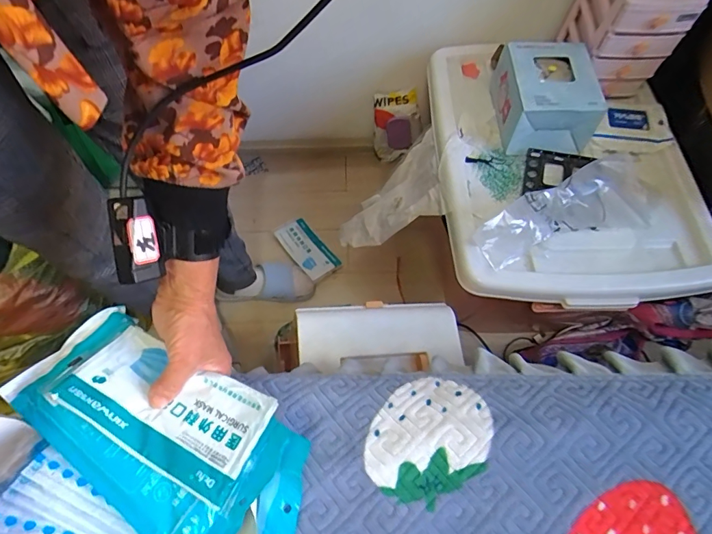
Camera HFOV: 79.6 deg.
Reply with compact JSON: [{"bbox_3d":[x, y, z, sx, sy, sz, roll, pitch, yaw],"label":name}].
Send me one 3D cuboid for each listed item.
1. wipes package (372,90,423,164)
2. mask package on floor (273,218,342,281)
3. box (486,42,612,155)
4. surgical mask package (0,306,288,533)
[{"bbox_3d":[0.113,-0.382,1.169,0.127,0.206,0.049,3,60,5],"label":"wipes package"},{"bbox_3d":[-0.131,-0.050,1.126,0.095,0.013,0.185,-35,64,-16],"label":"mask package on floor"},{"bbox_3d":[0.348,-0.321,0.796,0.154,0.130,0.178,0,60,3],"label":"box"},{"bbox_3d":[-0.191,0.131,0.384,0.258,0.038,0.140,31,66,19],"label":"surgical mask package"}]

